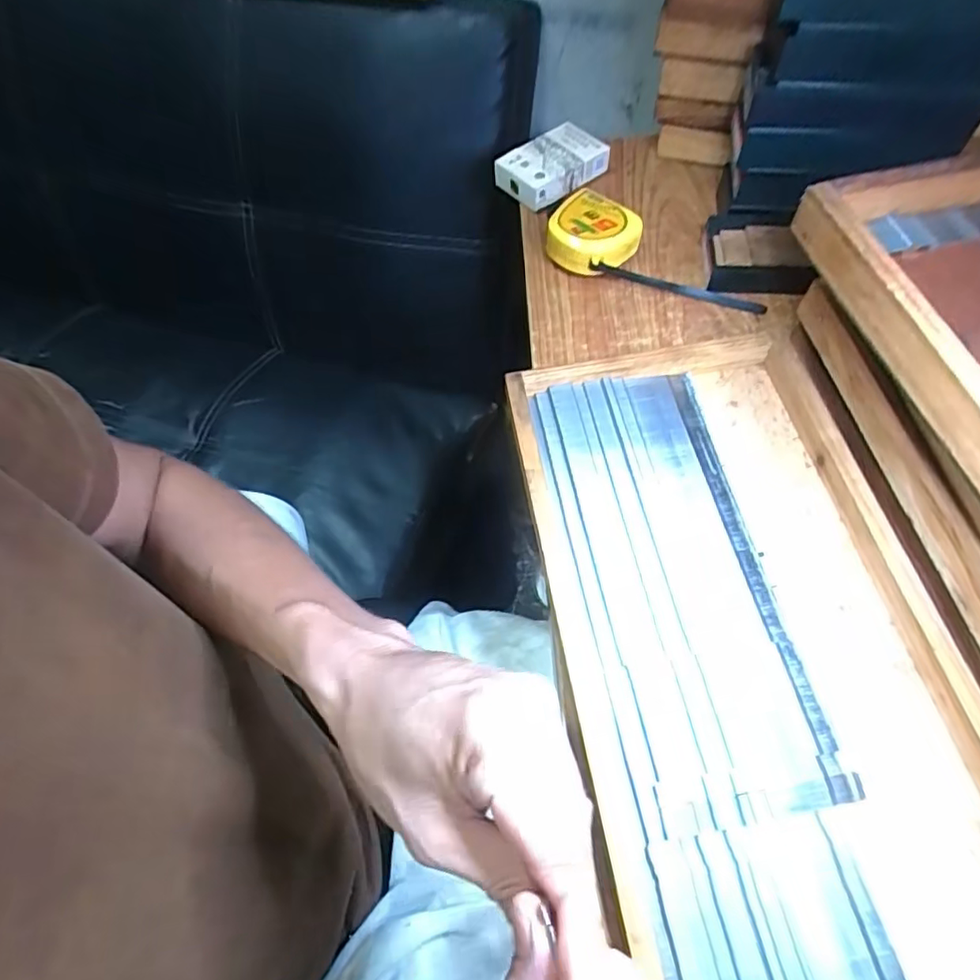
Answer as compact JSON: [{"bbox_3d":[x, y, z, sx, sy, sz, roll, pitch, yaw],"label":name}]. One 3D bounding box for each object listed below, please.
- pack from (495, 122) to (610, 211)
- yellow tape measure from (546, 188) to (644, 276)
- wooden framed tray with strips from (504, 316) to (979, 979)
[{"bbox_3d":[0.055,-0.286,0.528,0.084,0.027,0.061,-36,65,-15],"label":"pack"},{"bbox_3d":[0.083,-0.203,0.478,0.068,0.035,0.069,22,65,15],"label":"yellow tape measure"},{"bbox_3d":[0.142,0.094,0.319,0.200,0.026,0.424,-9,61,-1],"label":"wooden framed tray with strips"}]

